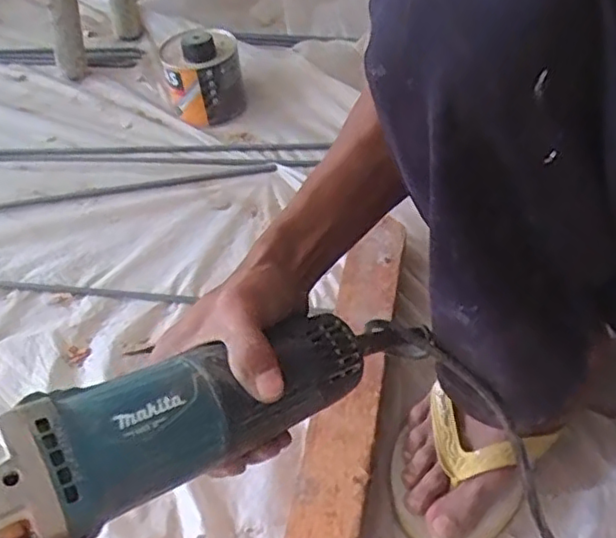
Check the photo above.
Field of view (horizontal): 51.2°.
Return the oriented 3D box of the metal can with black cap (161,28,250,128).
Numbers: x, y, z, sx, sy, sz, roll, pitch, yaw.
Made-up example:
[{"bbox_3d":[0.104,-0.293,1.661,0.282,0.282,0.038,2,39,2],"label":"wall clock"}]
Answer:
[{"bbox_3d":[-0.138,-0.256,0.854,0.099,0.104,0.083,-11,48,-3],"label":"metal can with black cap"}]

